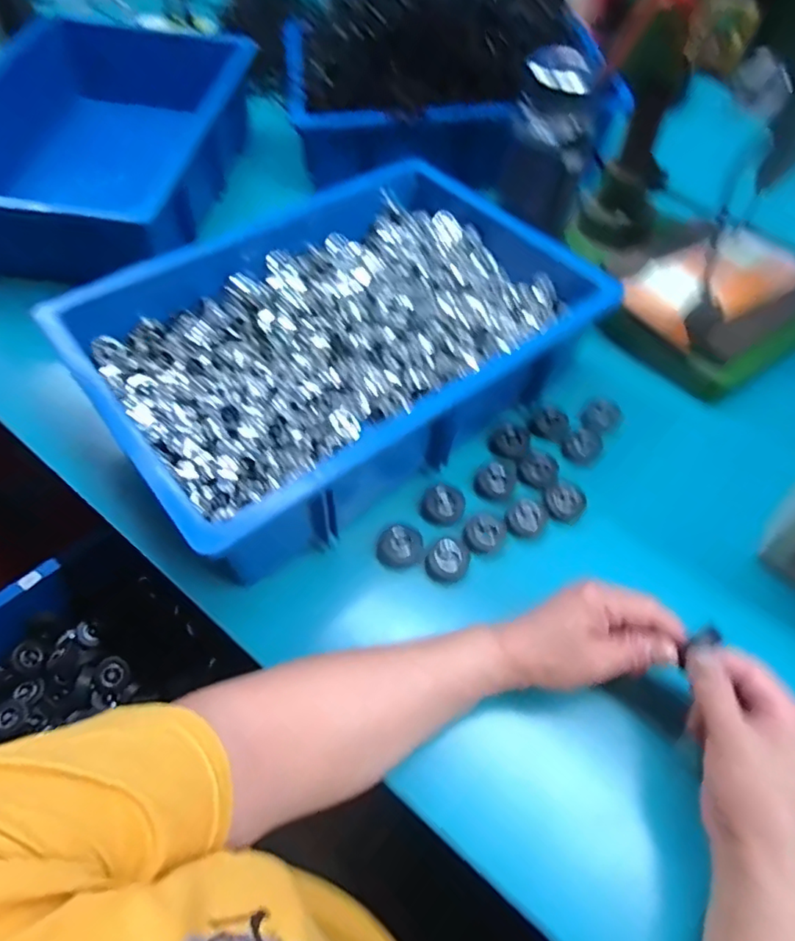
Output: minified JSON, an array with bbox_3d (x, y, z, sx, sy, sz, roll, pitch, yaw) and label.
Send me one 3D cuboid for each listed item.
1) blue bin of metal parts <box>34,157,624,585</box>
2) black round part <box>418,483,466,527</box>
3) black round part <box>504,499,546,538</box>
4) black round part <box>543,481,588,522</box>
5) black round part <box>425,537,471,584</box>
[{"bbox_3d":[-0.046,-0.138,0.538,0.447,0.098,0.316,-35,63,-21],"label":"blue bin of metal parts"},{"bbox_3d":[0.039,0.029,0.495,0.038,0.010,0.036,0,57,0],"label":"black round part"},{"bbox_3d":[0.112,0.041,0.492,0.031,0.007,0.036,26,60,16],"label":"black round part"},{"bbox_3d":[0.149,0.027,0.504,0.034,0.009,0.035,0,57,0],"label":"black round part"},{"bbox_3d":[0.042,0.073,0.463,0.032,0.014,0.039,37,64,22],"label":"black round part"}]

